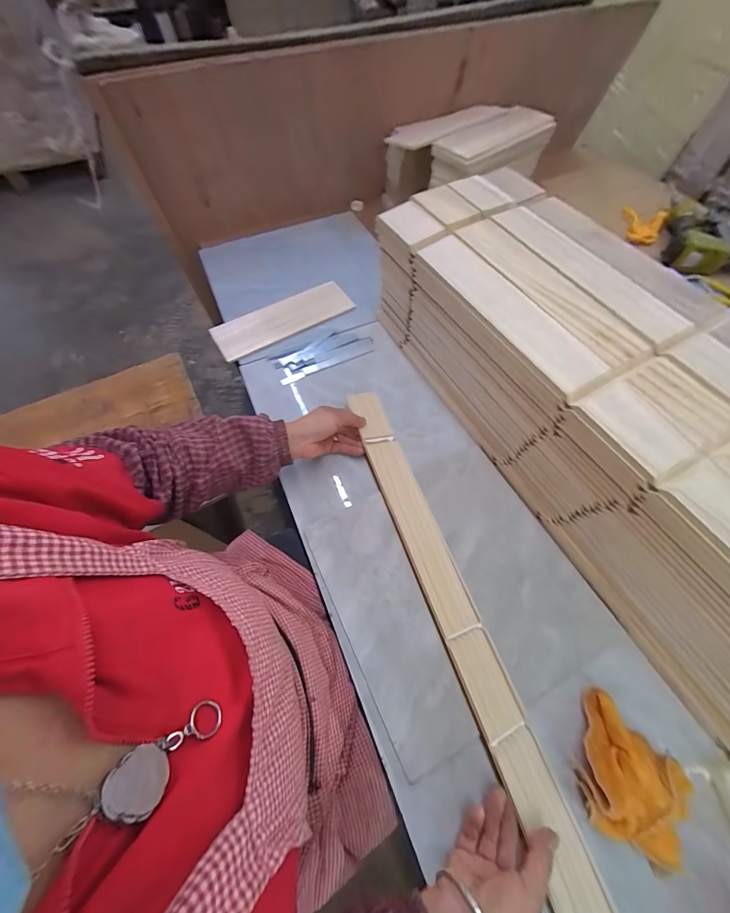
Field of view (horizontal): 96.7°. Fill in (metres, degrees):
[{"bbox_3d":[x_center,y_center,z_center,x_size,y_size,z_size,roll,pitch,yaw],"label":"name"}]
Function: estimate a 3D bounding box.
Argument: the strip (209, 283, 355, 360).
[{"bbox_3d":[-0.164,-0.279,0.656,0.275,0.010,0.104,-26,65,-12],"label":"strip"}]

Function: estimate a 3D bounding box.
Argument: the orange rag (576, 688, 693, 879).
[{"bbox_3d":[0.271,0.322,0.325,0.101,0.044,0.115,27,66,14],"label":"orange rag"}]

